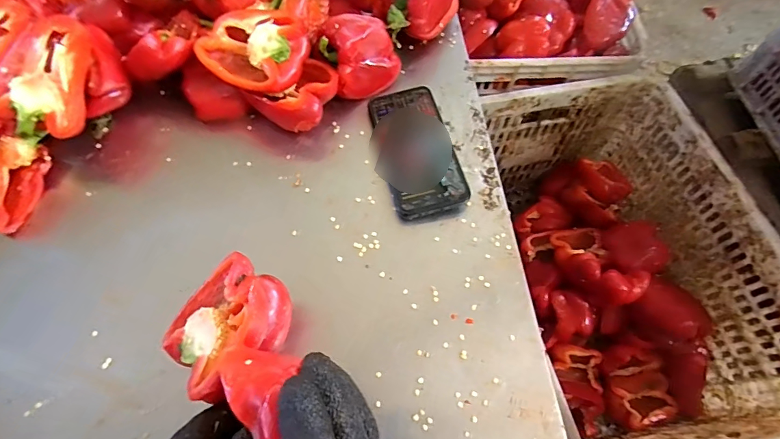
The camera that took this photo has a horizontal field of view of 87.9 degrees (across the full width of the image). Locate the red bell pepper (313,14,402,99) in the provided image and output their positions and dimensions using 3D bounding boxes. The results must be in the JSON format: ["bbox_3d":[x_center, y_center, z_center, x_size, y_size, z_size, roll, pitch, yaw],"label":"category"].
[{"bbox_3d":[-0.037,-0.194,0.483,0.090,0.075,0.069,-30,66,-14],"label":"red bell pepper"}]

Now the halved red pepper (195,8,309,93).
[{"bbox_3d":[-0.152,-0.186,0.443,0.107,0.040,0.088,20,65,9],"label":"halved red pepper"}]

